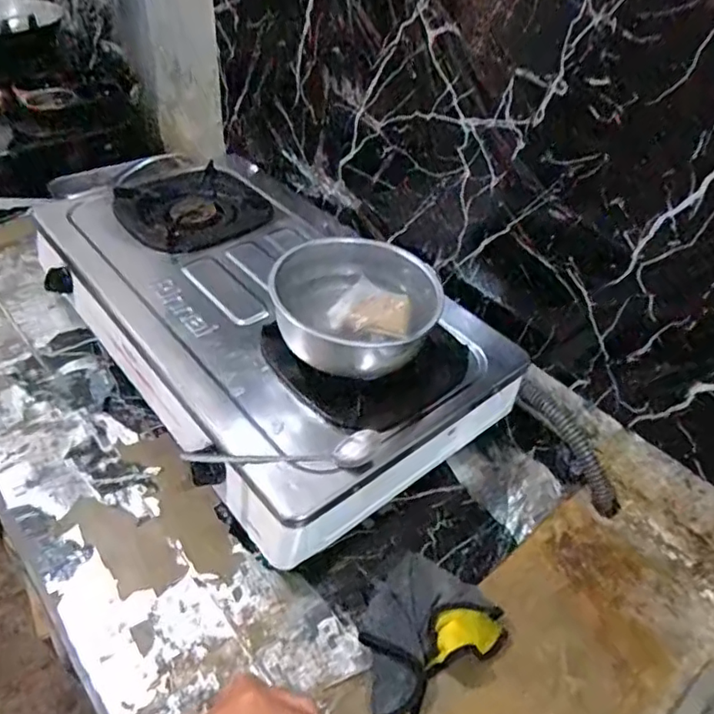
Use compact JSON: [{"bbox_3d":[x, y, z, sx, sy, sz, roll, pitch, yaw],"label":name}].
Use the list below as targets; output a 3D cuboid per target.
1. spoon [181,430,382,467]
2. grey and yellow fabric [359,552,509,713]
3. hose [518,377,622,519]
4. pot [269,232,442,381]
[{"bbox_3d":[-0.074,0.093,0.593,0.191,0.034,0.030,1,44,-3],"label":"spoon"},{"bbox_3d":[0.060,0.282,0.561,0.121,0.046,0.172,26,47,21],"label":"grey and yellow fabric"},{"bbox_3d":[0.267,0.111,0.740,0.044,0.026,0.188,-25,76,-28],"label":"hose"},{"bbox_3d":[-0.005,-0.051,0.676,0.184,0.099,0.146,6,44,2],"label":"pot"}]

